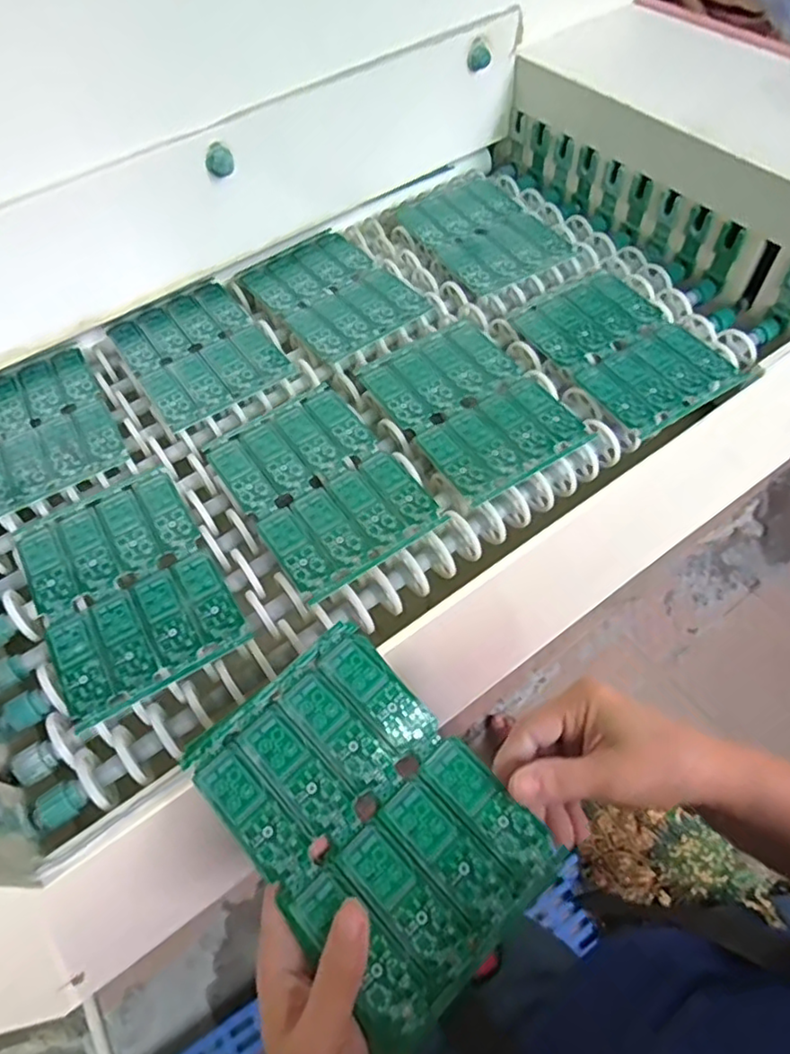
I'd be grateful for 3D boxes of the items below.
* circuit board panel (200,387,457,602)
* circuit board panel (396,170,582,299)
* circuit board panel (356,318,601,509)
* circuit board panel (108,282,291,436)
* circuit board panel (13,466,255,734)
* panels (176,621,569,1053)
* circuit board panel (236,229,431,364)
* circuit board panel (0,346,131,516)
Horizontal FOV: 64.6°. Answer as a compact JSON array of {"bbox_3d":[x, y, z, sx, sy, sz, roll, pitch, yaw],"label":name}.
[{"bbox_3d":[-0.059,-0.037,0.484,0.120,0.004,0.174,-32,60,-16],"label":"circuit board panel"},{"bbox_3d":[0.092,-0.319,0.663,0.127,0.008,0.174,-28,59,-13],"label":"circuit board panel"},{"bbox_3d":[0.063,-0.105,0.525,0.128,0.006,0.173,-32,60,-16],"label":"circuit board panel"},{"bbox_3d":[-0.185,-0.166,0.580,0.120,0.004,0.165,-32,60,-15],"label":"circuit board panel"},{"bbox_3d":[-0.191,0.039,0.445,0.119,0.004,0.172,-29,59,-14],"label":"circuit board panel"},{"bbox_3d":[-0.015,0.149,0.332,0.119,0.005,0.175,-39,67,-18],"label":"panels"},{"bbox_3d":[-0.065,-0.238,0.618,0.124,0.006,0.170,-35,61,-17],"label":"circuit board panel"},{"bbox_3d":[-0.308,-0.086,0.535,0.118,0.009,0.160,-28,59,-14],"label":"circuit board panel"}]

